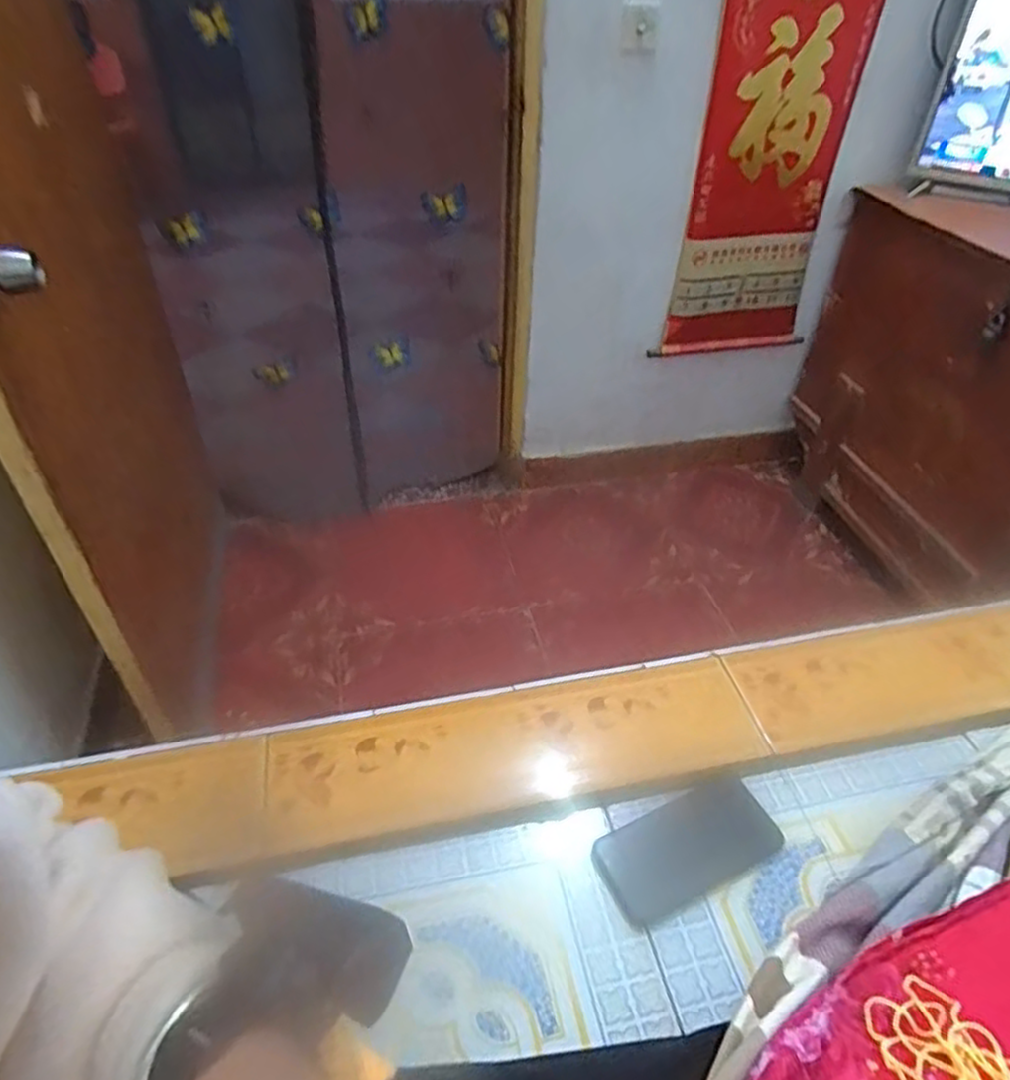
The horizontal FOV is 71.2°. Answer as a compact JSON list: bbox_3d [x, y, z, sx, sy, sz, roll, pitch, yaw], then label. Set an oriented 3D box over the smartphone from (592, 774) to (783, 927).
[{"bbox_3d":[0.168,0.281,0.648,0.167,0.005,0.083,-17,45,-20],"label":"smartphone"}]

